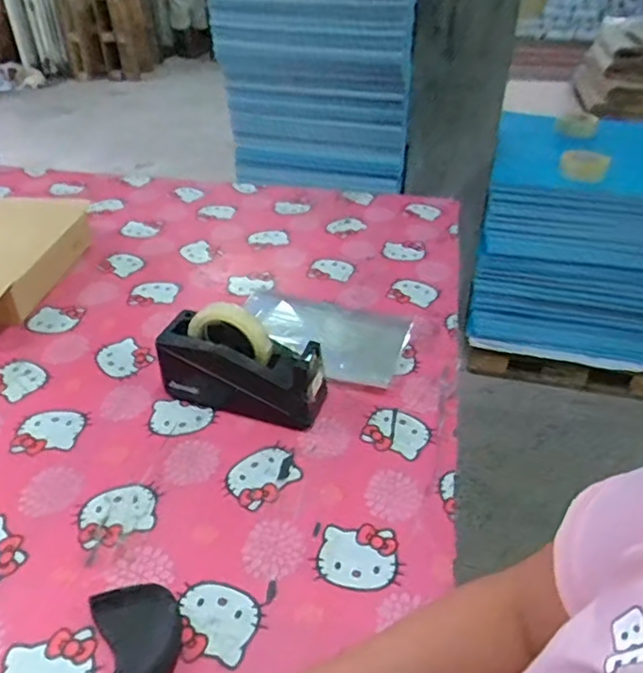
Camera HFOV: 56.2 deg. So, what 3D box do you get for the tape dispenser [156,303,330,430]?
[{"bbox_3d":[-0.097,0.034,0.750,0.200,0.123,0.070,11,39,15],"label":"tape dispenser"}]

